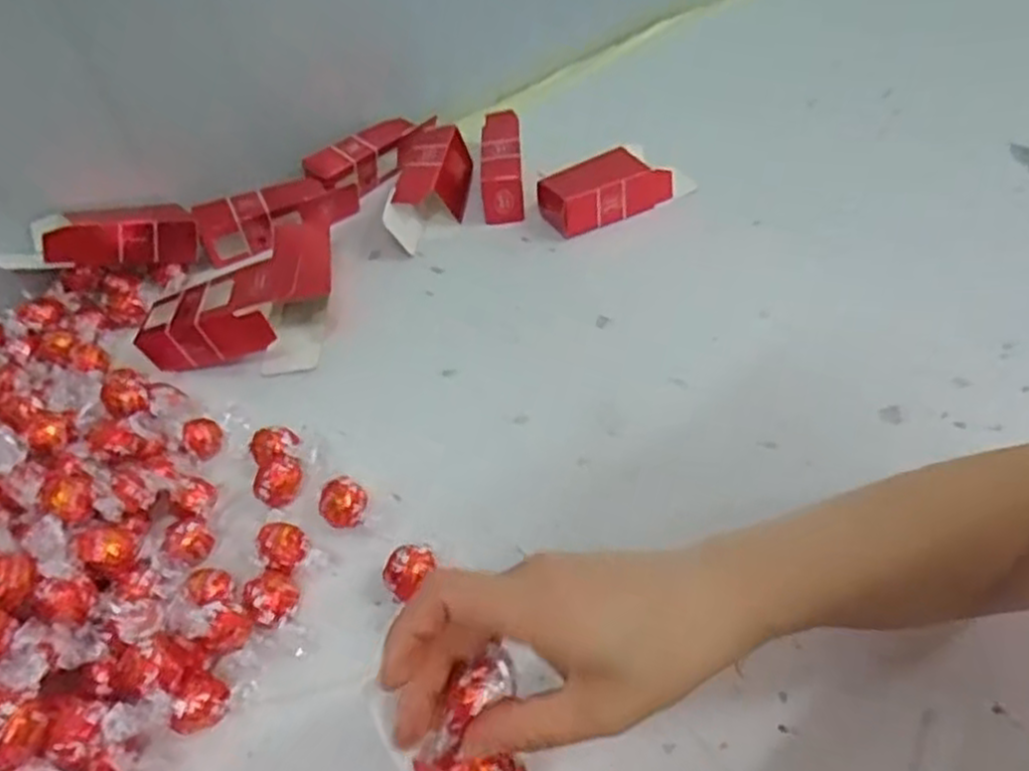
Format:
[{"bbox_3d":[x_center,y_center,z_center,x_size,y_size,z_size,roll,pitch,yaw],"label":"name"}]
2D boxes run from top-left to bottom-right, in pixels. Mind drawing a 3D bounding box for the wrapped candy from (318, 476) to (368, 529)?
[{"bbox_3d":[-0.105,0.074,0.473,0.027,0.024,0.029,-4,48,1],"label":"wrapped candy"}]

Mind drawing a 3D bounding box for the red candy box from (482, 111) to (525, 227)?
[{"bbox_3d":[-0.012,-0.201,0.699,0.035,0.048,0.112,-4,48,1],"label":"red candy box"}]

